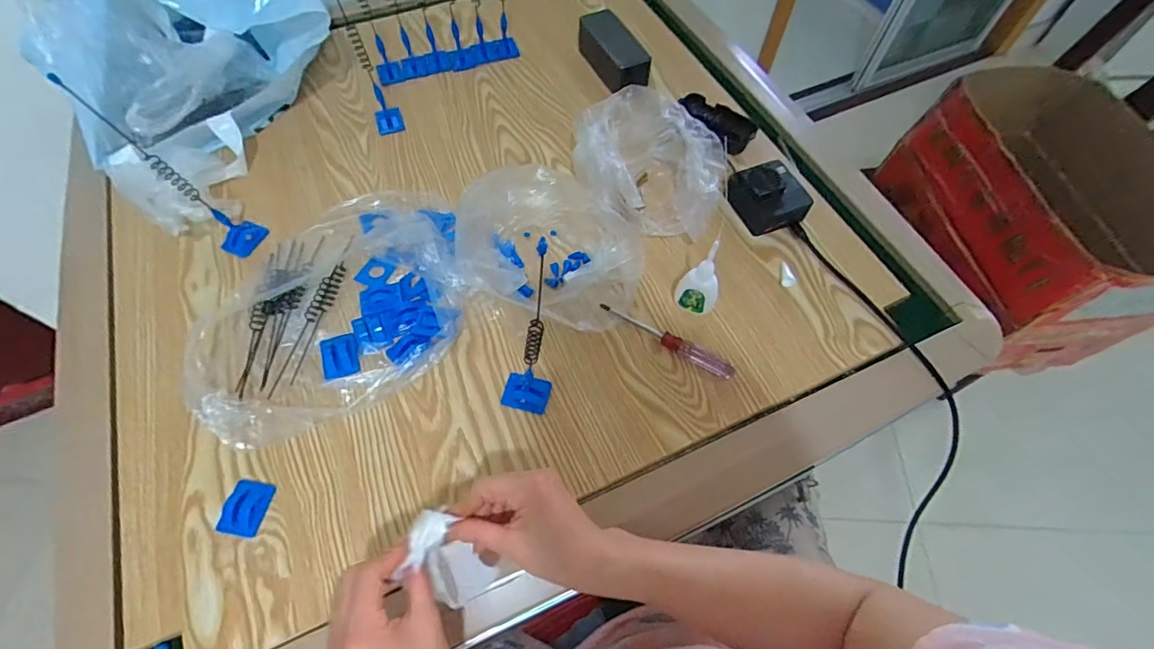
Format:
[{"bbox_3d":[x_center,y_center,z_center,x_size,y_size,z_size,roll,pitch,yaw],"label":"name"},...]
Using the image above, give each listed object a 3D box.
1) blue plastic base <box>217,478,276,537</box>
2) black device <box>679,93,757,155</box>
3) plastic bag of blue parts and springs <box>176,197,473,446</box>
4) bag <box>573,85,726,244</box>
[{"bbox_3d":[-0.286,0.159,0.439,0.035,0.006,0.044,9,62,5],"label":"blue plastic base"},{"bbox_3d":[0.187,-0.270,0.670,0.042,0.027,0.108,-36,67,-17],"label":"black device"},{"bbox_3d":[-0.253,-0.038,0.517,0.275,0.065,0.237,-30,65,-15],"label":"plastic bag of blue parts and springs"},{"bbox_3d":[0.083,-0.187,0.595,0.170,0.085,0.157,14,62,8],"label":"bag"}]

